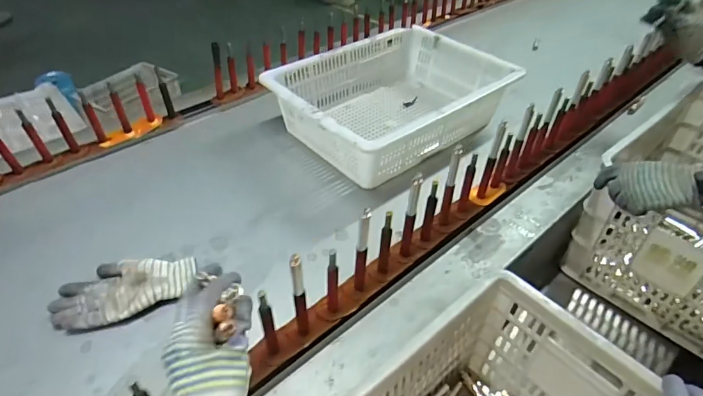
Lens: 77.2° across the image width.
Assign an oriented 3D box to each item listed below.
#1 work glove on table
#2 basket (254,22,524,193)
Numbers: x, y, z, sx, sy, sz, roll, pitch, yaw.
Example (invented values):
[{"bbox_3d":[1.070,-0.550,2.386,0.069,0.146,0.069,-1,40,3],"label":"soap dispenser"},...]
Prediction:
[{"bbox_3d":[-0.349,0.142,0.674,0.197,0.023,0.106,-7,44,-7],"label":"work glove on table"},{"bbox_3d":[0.089,-0.244,1.017,0.501,0.135,0.375,-31,52,-28],"label":"basket"}]

